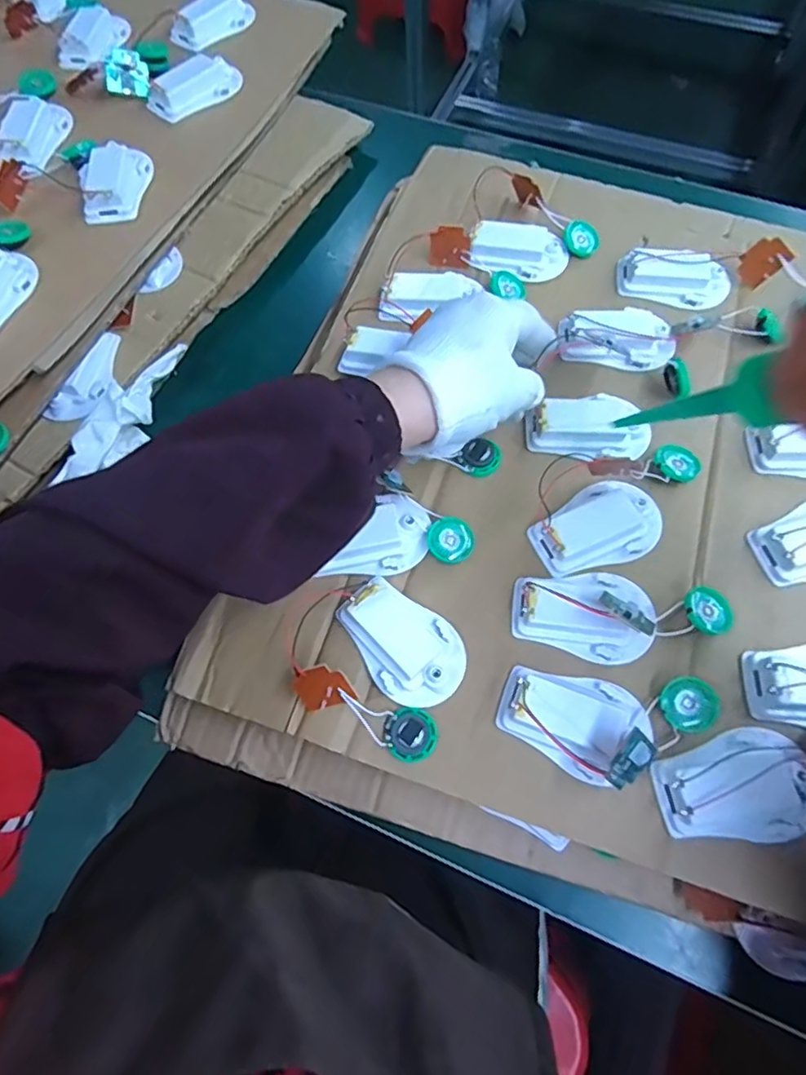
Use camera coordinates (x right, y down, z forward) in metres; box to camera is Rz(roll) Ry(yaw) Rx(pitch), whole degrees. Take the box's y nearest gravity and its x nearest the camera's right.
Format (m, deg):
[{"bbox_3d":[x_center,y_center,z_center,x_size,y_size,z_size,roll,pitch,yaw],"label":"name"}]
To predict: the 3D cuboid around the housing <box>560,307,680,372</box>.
[{"bbox_3d":[0.152,-0.143,0.427,0.078,0.014,0.042,6,68,4],"label":"housing"}]

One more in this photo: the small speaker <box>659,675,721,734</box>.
[{"bbox_3d":[0.155,0.090,0.326,0.028,0.010,0.028,-2,79,10],"label":"small speaker"}]

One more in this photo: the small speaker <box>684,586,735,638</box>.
[{"bbox_3d":[0.175,0.043,0.344,0.031,0.009,0.027,31,75,-4],"label":"small speaker"}]

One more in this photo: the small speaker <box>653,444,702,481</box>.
[{"bbox_3d":[0.177,-0.048,0.389,0.027,0.013,0.024,-8,68,-1],"label":"small speaker"}]

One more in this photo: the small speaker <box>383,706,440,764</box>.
[{"bbox_3d":[0.004,0.108,0.330,0.028,0.008,0.028,-1,68,2],"label":"small speaker"}]

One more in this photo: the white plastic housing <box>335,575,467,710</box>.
[{"bbox_3d":[0.000,0.059,0.342,0.076,0.017,0.051,41,75,16],"label":"white plastic housing"}]

